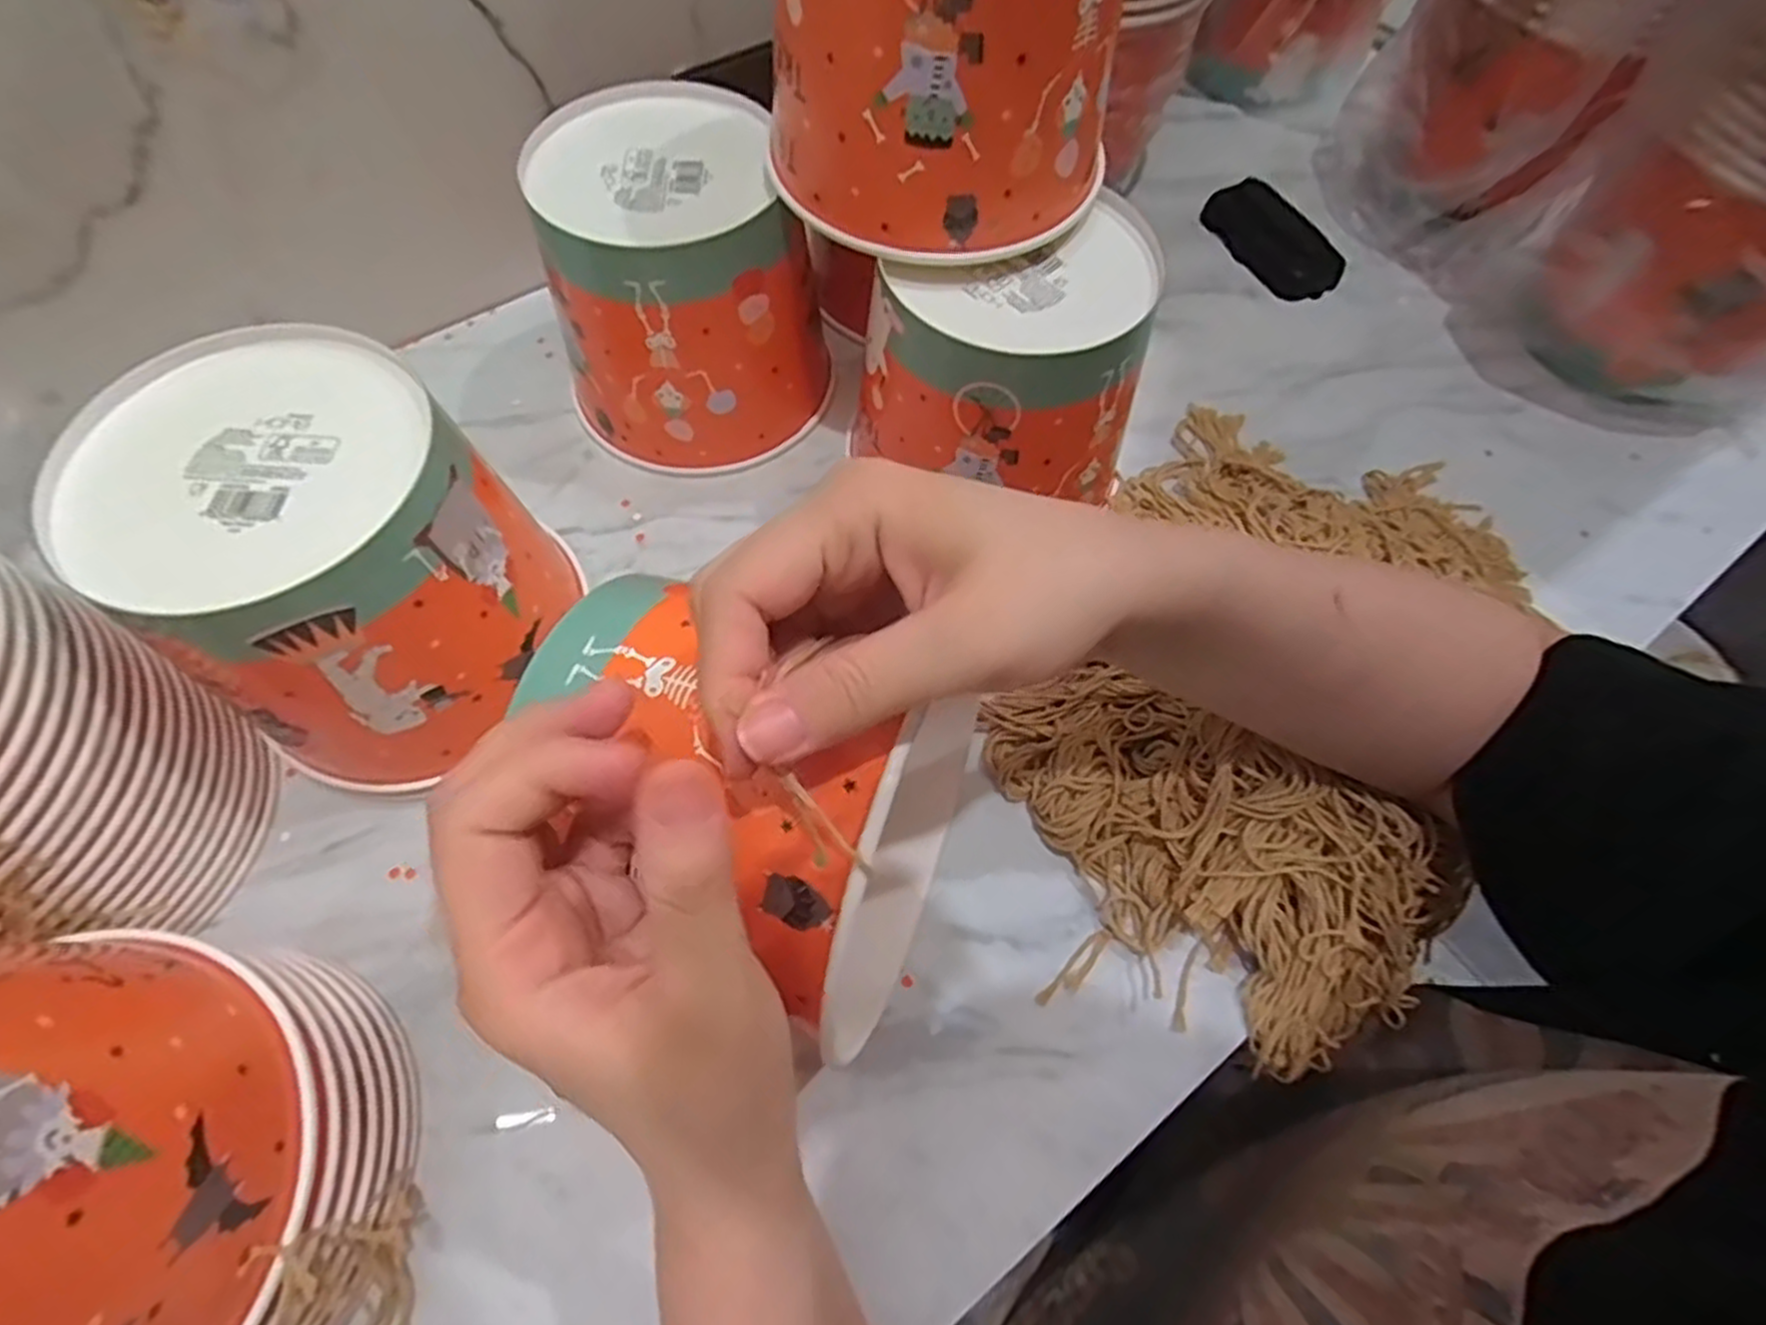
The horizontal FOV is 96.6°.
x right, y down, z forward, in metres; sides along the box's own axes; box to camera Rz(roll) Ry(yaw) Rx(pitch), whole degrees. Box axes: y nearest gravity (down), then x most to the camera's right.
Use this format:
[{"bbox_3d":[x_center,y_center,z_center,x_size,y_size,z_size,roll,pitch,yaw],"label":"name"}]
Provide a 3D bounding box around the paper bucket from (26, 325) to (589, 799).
[{"bbox_3d":[-0.226,-0.036,0.345,0.134,0.145,0.130,1,64,-1],"label":"paper bucket"}]

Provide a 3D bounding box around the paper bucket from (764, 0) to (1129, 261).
[{"bbox_3d":[0.029,-0.272,0.329,0.148,0.143,0.139,-5,64,-4],"label":"paper bucket"}]

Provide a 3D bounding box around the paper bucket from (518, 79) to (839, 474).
[{"bbox_3d":[-0.104,-0.204,0.438,0.141,0.139,0.131,1,64,-1],"label":"paper bucket"}]

